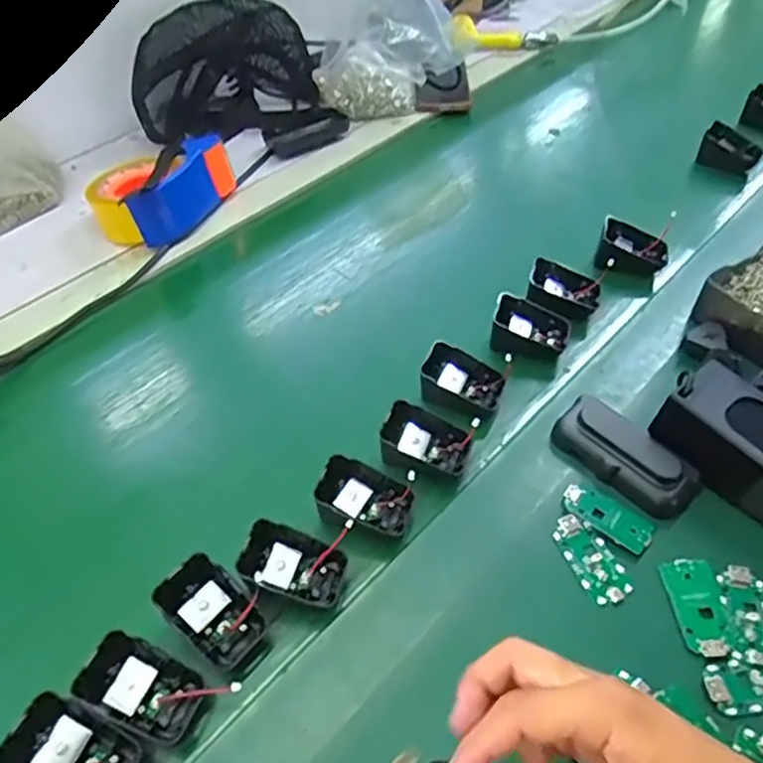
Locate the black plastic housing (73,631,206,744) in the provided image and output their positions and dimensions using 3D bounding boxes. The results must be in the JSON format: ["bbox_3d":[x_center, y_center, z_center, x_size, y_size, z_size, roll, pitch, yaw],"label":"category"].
[{"bbox_3d":[-0.141,0.182,0.396,0.067,0.020,0.044,28,48,5],"label":"black plastic housing"}]

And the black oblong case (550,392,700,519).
[{"bbox_3d":[0.185,0.052,0.500,0.053,0.026,0.107,-37,55,-27],"label":"black oblong case"}]

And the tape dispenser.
[{"bbox_3d":[-0.252,-0.217,0.736,0.123,0.065,0.150,28,55,27],"label":"tape dispenser"}]

